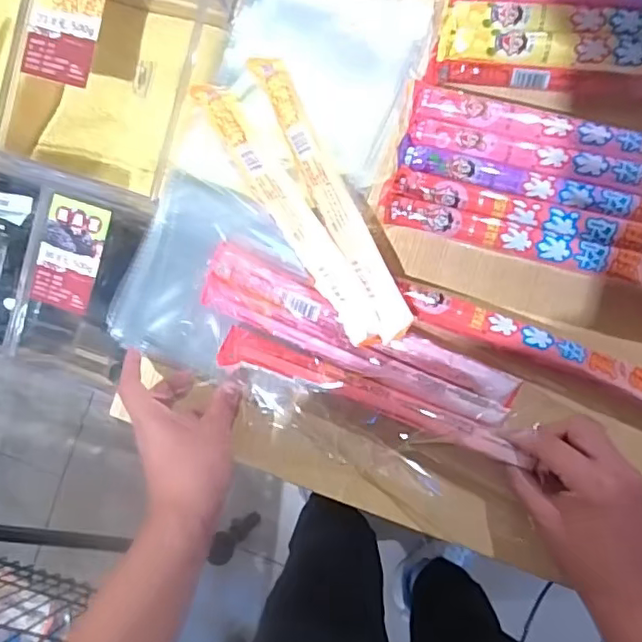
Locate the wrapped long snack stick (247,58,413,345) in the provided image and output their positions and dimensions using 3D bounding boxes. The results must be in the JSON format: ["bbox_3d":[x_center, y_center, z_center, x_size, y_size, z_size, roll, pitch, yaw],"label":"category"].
[{"bbox_3d":[0.005,-0.109,0.494,0.032,0.016,0.269,-26,83,5],"label":"wrapped long snack stick"}]

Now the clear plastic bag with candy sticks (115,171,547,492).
[{"bbox_3d":[-0.013,0.018,0.500,0.354,0.048,0.160,31,90,12],"label":"clear plastic bag with candy sticks"}]

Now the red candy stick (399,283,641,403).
[{"bbox_3d":[0.183,0.023,0.479,0.243,0.025,0.027,23,89,8],"label":"red candy stick"}]

